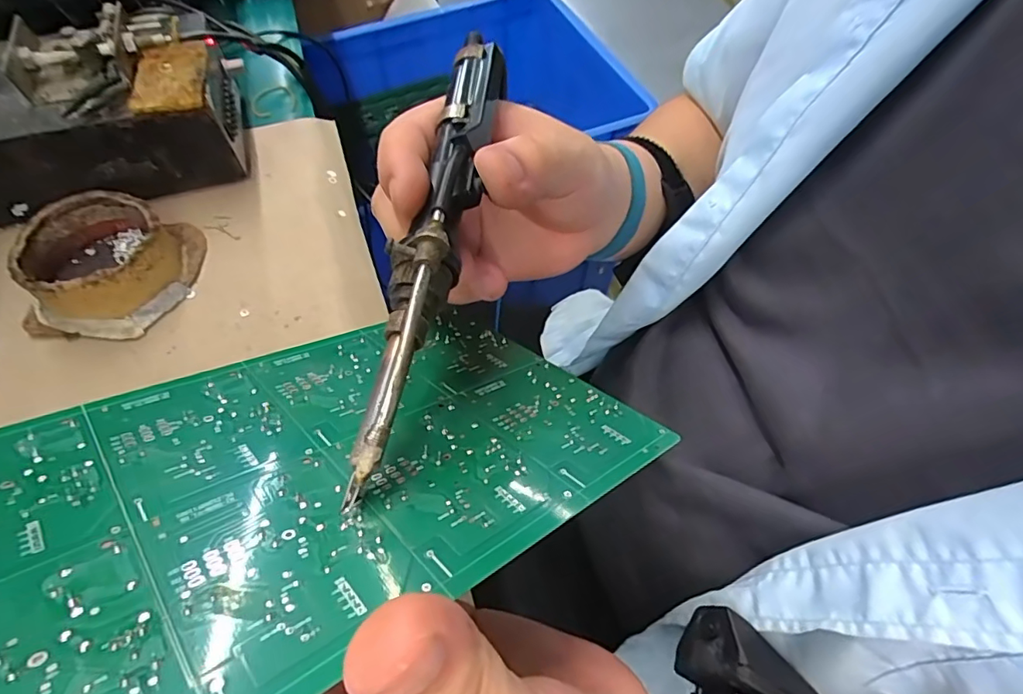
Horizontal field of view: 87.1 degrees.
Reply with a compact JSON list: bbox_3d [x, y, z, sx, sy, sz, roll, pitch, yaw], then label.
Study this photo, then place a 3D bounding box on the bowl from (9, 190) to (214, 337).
[{"bbox_3d":[-0.262,-0.056,0.347,0.095,0.038,0.091,0,60,-1],"label":"bowl"}]

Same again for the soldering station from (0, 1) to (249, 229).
[{"bbox_3d":[-0.317,-0.170,0.384,0.219,0.084,0.125,-16,62,-13],"label":"soldering station"}]

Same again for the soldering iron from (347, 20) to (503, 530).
[{"bbox_3d":[-0.025,-0.045,0.183,0.022,0.020,0.190,9,60,2],"label":"soldering iron"}]

